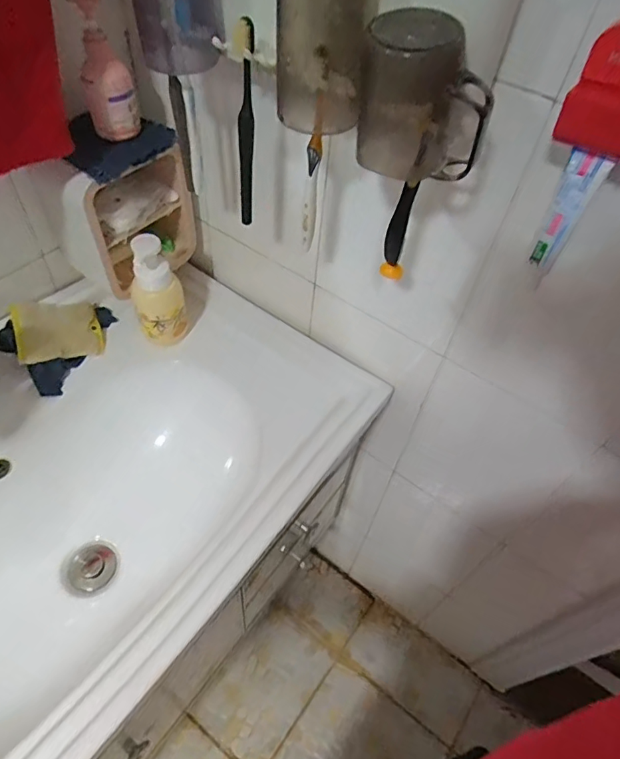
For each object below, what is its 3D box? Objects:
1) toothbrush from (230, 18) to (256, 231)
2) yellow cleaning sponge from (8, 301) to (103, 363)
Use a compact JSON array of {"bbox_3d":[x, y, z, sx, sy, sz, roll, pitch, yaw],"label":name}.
[{"bbox_3d":[-0.061,-0.237,0.477,0.017,0.180,0.024,-8,53,-12],"label":"toothbrush"},{"bbox_3d":[-0.344,-0.067,0.688,0.112,0.009,0.079,-11,83,-45],"label":"yellow cleaning sponge"}]

